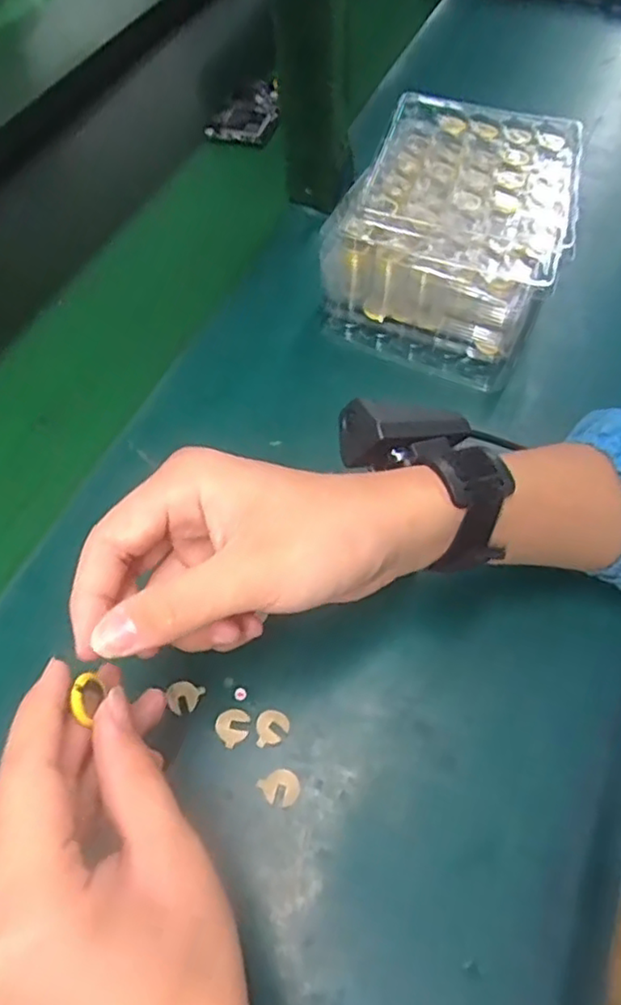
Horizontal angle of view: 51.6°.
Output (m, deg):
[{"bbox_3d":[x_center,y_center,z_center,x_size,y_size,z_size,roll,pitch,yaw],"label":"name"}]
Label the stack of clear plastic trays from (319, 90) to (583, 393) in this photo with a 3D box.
[{"bbox_3d":[0.112,-0.209,0.487,0.163,0.078,0.216,22,61,16],"label":"stack of clear plastic trays"}]

